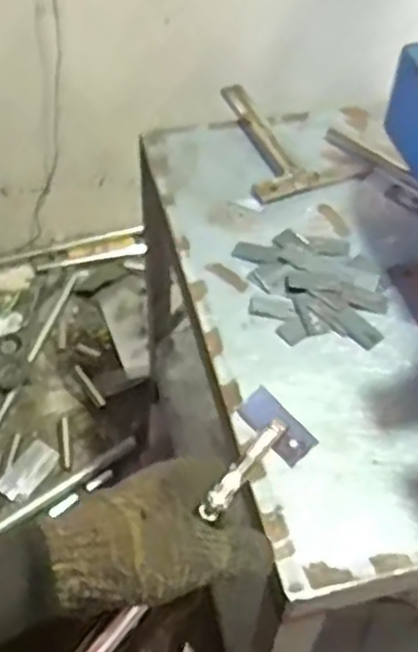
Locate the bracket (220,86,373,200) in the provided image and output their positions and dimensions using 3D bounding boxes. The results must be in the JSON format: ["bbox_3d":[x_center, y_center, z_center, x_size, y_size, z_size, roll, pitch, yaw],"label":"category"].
[{"bbox_3d":[0.108,-0.232,0.897,0.144,0.035,0.206,-6,50,-8],"label":"bracket"}]

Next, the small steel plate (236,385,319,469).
[{"bbox_3d":[0.041,0.061,0.446,0.023,0.007,0.048,-44,82,-7],"label":"small steel plate"}]

